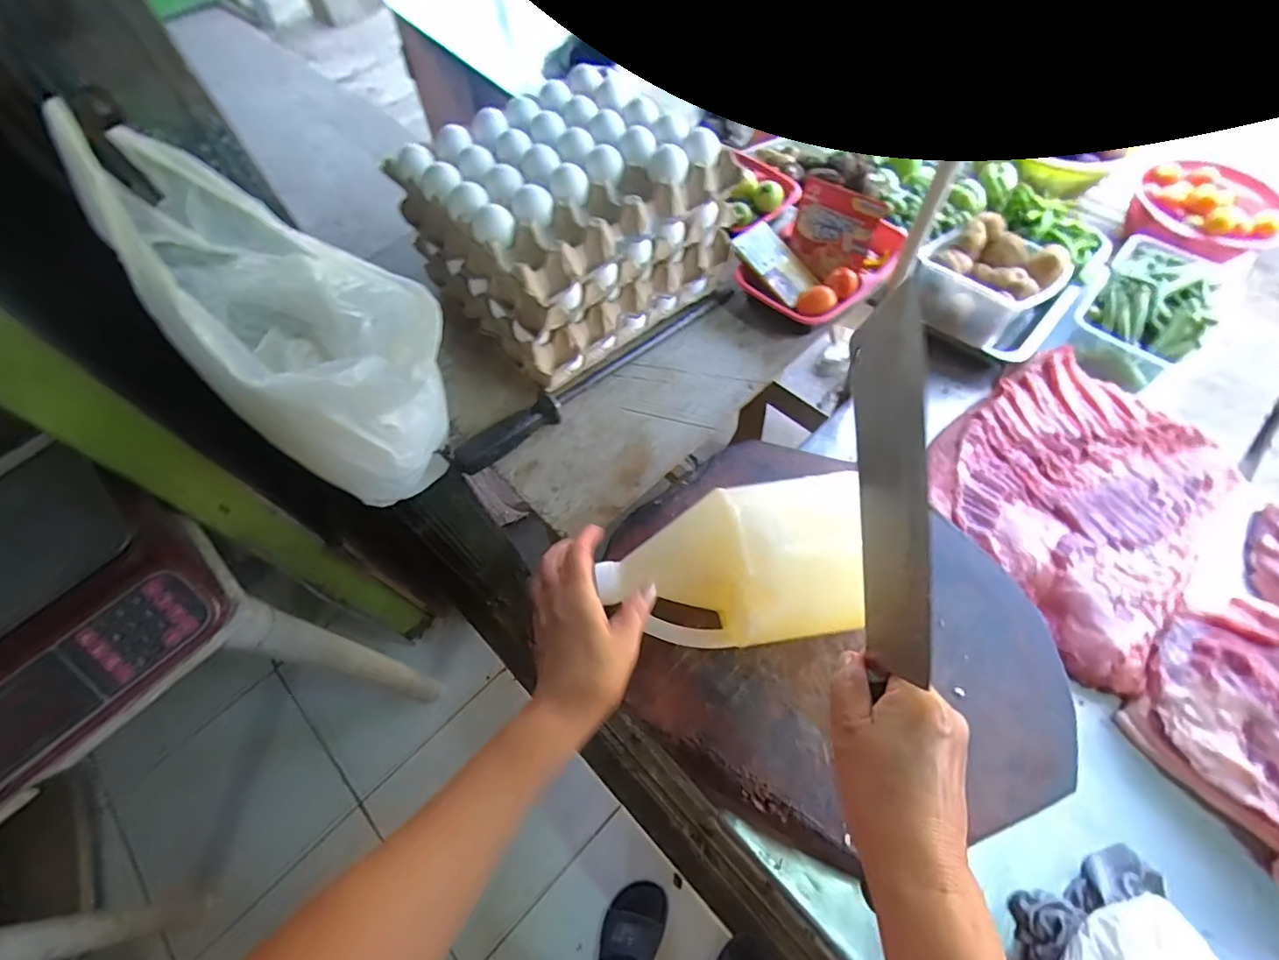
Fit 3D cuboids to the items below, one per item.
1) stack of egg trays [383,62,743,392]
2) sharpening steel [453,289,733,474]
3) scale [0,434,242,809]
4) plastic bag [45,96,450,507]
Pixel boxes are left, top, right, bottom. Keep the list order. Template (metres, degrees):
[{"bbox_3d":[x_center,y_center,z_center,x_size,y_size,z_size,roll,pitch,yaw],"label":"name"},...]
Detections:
[{"bbox_3d":[-0.081,-0.308,0.654,0.295,0.164,0.261,-38,65,-16],"label":"stack of egg trays"},{"bbox_3d":[-0.040,-0.135,0.655,0.409,0.045,0.027,-40,66,-17],"label":"sharpening steel"},{"bbox_3d":[-0.700,0.155,0.617,0.369,0.118,0.321,-41,66,-17],"label":"scale"},{"bbox_3d":[-0.312,-0.140,0.502,0.341,0.156,0.167,45,68,-16],"label":"plastic bag"}]

